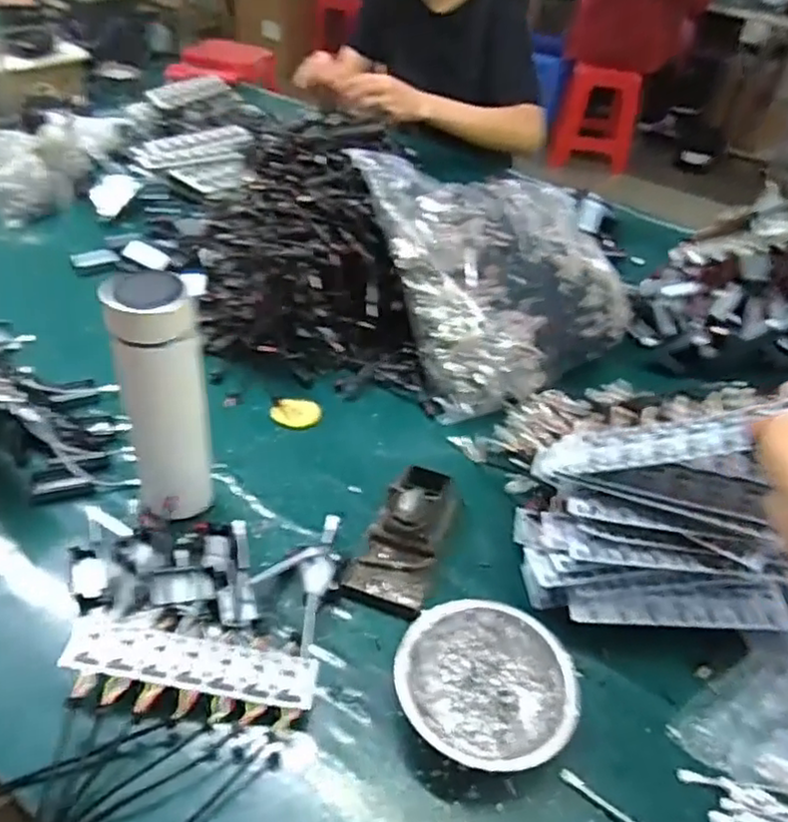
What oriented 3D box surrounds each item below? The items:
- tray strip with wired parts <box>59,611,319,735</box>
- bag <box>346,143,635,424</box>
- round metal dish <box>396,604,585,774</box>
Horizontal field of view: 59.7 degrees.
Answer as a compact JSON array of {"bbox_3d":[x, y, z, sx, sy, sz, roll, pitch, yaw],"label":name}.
[{"bbox_3d":[-0.152,0.191,0.503,0.184,0.022,0.068,9,41,2],"label":"tray strip with wired parts"},{"bbox_3d":[0.134,-0.175,0.839,0.298,0.183,0.263,-18,47,-26],"label":"bag"},{"bbox_3d":[0.065,0.208,0.515,0.130,0.041,0.119,4,41,-4],"label":"round metal dish"}]

